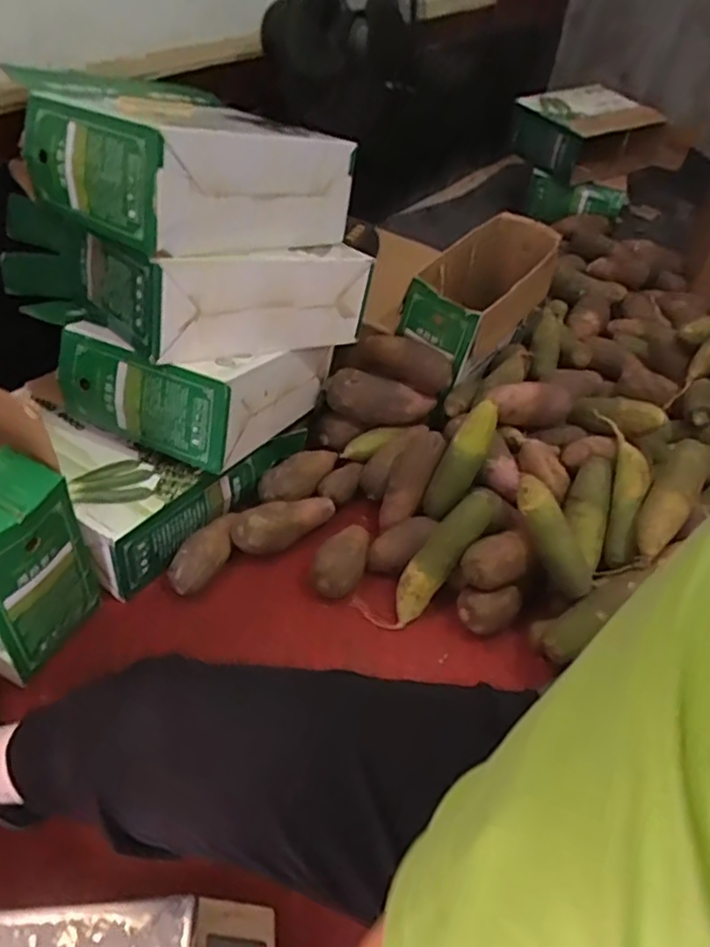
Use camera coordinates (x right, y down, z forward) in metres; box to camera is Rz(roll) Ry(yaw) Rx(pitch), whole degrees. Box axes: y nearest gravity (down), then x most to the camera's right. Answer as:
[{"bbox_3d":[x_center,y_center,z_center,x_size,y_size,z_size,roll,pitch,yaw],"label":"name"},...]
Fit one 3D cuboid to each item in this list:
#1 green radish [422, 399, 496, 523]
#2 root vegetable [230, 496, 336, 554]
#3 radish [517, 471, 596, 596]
[{"bbox_3d":[0.158,-0.018,0.977,0.053,0.191,0.053,34,19,25],"label":"green radish"},{"bbox_3d":[-0.107,0.074,1.003,0.162,0.056,0.066,-15,47,-39],"label":"root vegetable"},{"bbox_3d":[0.267,0.077,0.902,0.053,0.047,0.165,-19,78,-22],"label":"radish"}]

